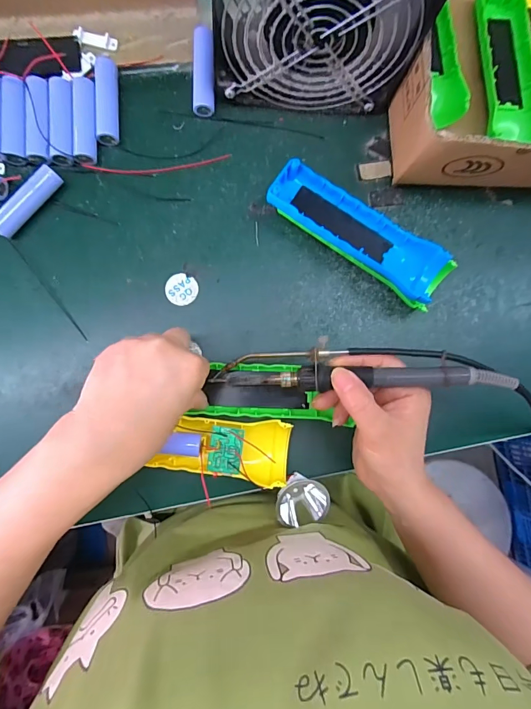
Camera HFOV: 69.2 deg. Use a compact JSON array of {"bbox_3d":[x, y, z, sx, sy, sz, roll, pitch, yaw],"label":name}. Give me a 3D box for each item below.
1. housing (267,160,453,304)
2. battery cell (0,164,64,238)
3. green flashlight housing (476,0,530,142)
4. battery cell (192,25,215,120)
[{"bbox_3d":[0.078,-0.099,0.328,0.163,0.039,0.052,31,85,-4],"label":"housing"},{"bbox_3d":[-0.192,-0.122,0.311,0.015,0.019,0.065,41,85,-4],"label":"battery cell"},{"bbox_3d":[0.215,-0.254,0.346,0.051,0.034,0.157,0,88,-6],"label":"green flashlight housing"},{"bbox_3d":[-0.052,-0.237,0.326,0.018,0.016,0.067,1,89,-6],"label":"battery cell"}]

